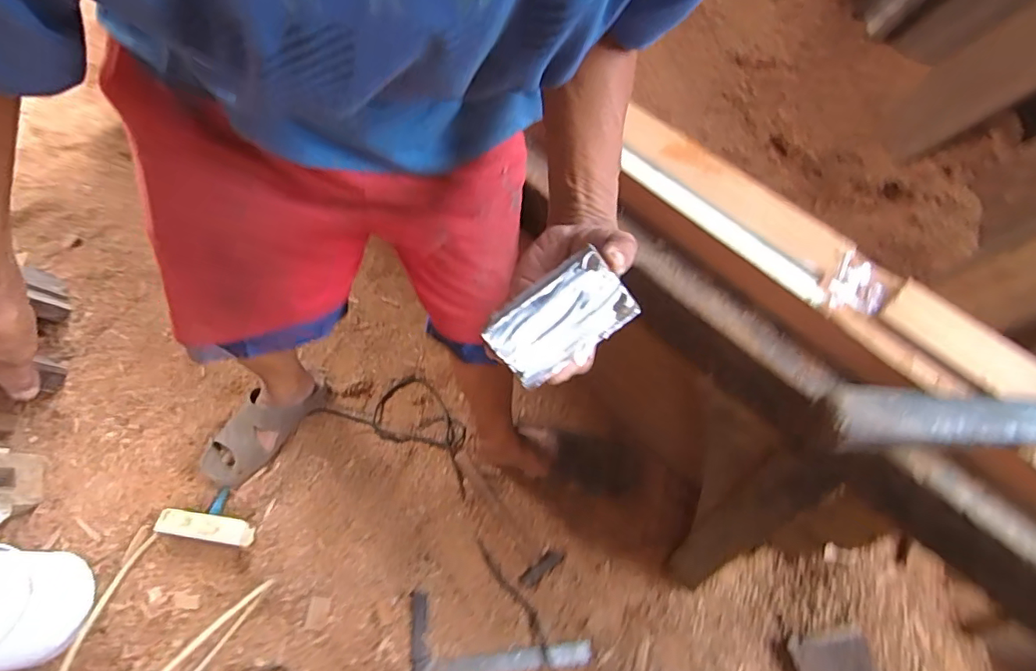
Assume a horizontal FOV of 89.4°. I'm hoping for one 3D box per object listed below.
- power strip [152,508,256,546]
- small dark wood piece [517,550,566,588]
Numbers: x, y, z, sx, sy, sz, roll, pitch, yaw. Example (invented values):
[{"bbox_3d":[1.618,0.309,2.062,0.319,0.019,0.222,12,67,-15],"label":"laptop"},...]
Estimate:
[{"bbox_3d":[-0.547,0.339,0.924,0.159,0.044,0.044,8,56,3],"label":"power strip"},{"bbox_3d":[0.043,0.431,0.969,0.088,0.007,0.028,-35,64,-23],"label":"small dark wood piece"}]

